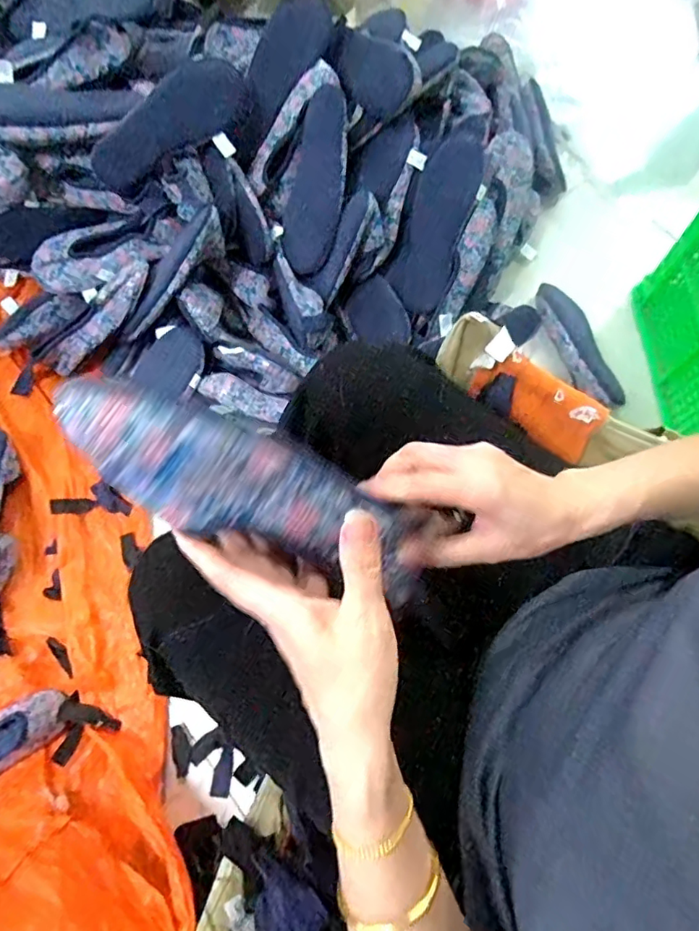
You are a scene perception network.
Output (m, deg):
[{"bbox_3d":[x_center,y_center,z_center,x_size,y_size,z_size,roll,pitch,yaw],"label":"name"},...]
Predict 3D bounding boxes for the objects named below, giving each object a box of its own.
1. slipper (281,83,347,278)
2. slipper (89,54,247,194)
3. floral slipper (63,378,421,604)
[{"bbox_3d":[-0.051,-0.446,0.854,0.092,0.048,0.276,12,105,4],"label":"slipper"},{"bbox_3d":[-0.288,-0.544,0.885,0.102,0.077,0.264,34,76,10],"label":"slipper"},{"bbox_3d":[-0.039,0.017,0.313,0.237,0.039,0.064,29,103,-30],"label":"floral slipper"}]

